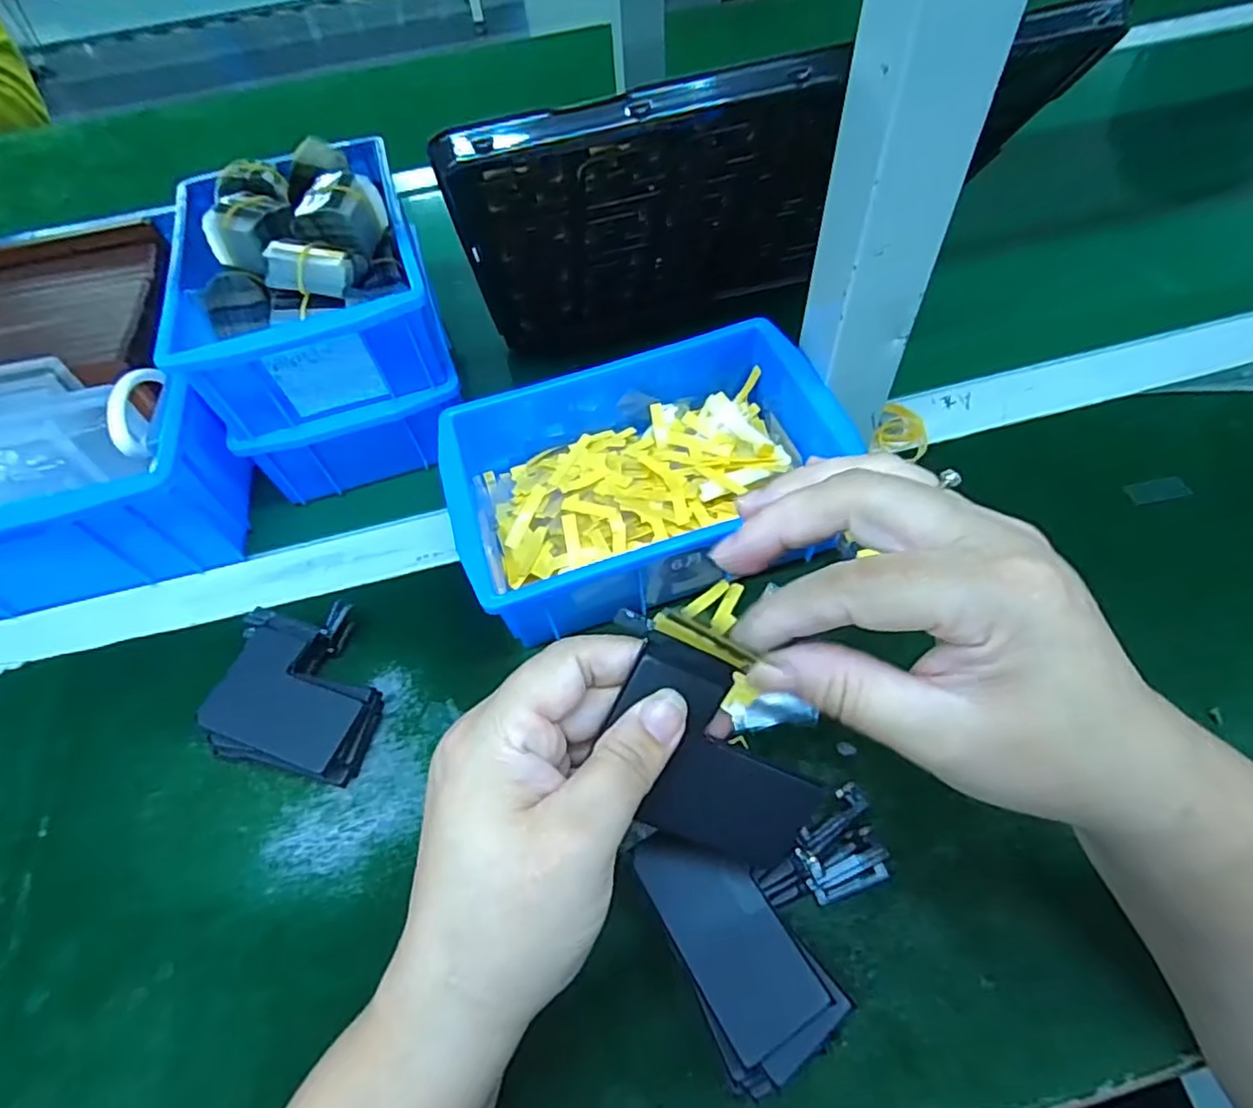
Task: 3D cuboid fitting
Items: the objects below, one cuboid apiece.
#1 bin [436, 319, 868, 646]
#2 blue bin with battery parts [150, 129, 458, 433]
[{"bbox_3d":[0.004,-0.052,0.355,0.200,0.062,0.140,-21,57,-9],"label":"bin"},{"bbox_3d":[-0.190,-0.168,0.384,0.130,0.074,0.182,-19,57,-8],"label":"blue bin with battery parts"}]

